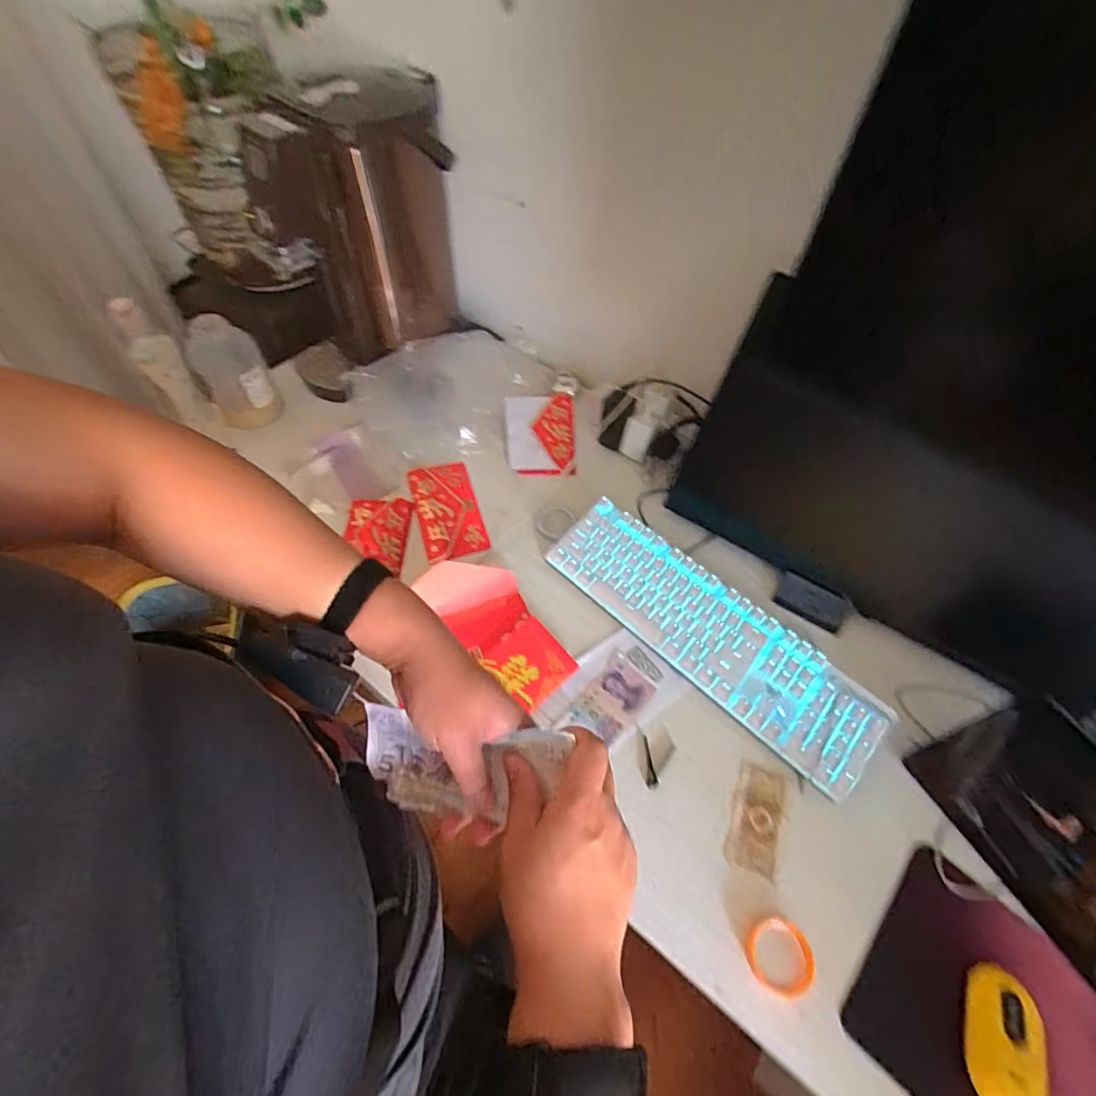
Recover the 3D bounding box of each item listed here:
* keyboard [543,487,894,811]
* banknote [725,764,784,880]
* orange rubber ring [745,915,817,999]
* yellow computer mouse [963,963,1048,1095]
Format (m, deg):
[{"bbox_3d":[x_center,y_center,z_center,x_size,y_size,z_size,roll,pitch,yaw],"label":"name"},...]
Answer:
[{"bbox_3d":[0.192,0.100,0.635,0.421,0.038,0.122,39,63,22],"label":"keyboard"},{"bbox_3d":[0.216,0.281,0.540,0.046,0.004,0.100,17,61,16],"label":"banknote"},{"bbox_3d":[0.212,0.373,0.474,0.056,0.014,0.057,1,56,-2],"label":"orange rubber ring"},{"bbox_3d":[0.384,0.416,0.435,0.058,0.027,0.105,24,58,14],"label":"yellow computer mouse"}]

